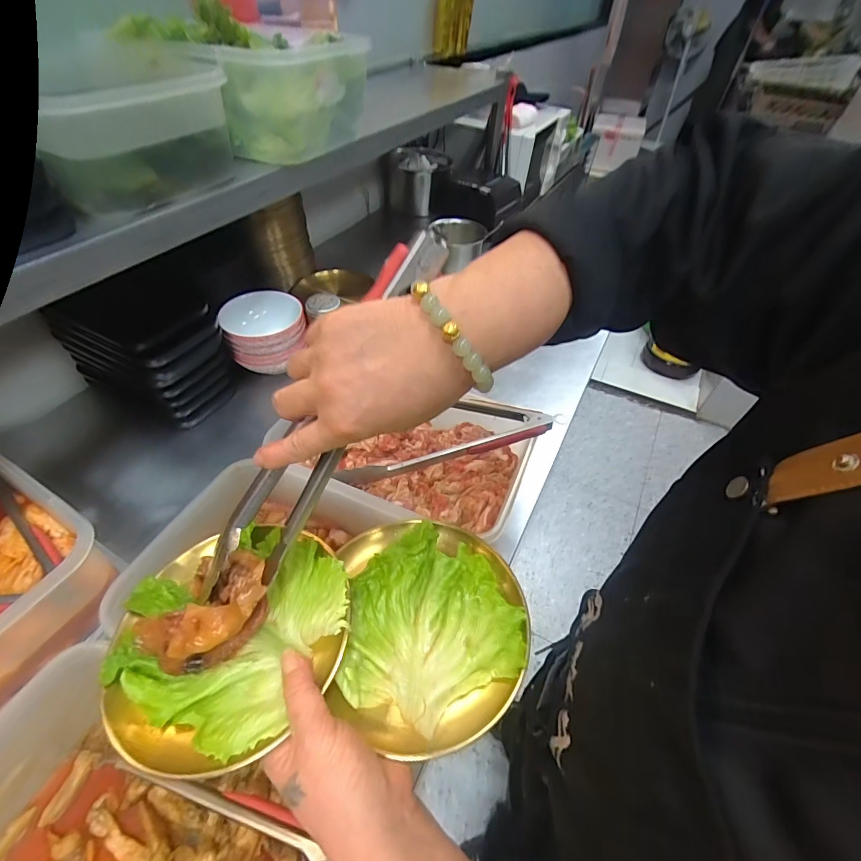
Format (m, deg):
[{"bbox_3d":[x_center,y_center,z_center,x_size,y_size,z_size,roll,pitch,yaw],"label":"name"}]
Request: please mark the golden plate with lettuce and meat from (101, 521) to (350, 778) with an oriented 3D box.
[{"bbox_3d":[-0.139,0.130,0.291,0.159,0.046,0.149,1,48,-1],"label":"golden plate with lettuce and meat"}]

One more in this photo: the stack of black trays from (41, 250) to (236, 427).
[{"bbox_3d":[-0.440,-0.122,0.661,0.220,0.189,0.115,21,51,16],"label":"stack of black trays"}]

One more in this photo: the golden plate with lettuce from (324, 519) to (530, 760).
[{"bbox_3d":[0.001,0.138,0.318,0.133,0.023,0.158,-2,48,-4],"label":"golden plate with lettuce"}]

